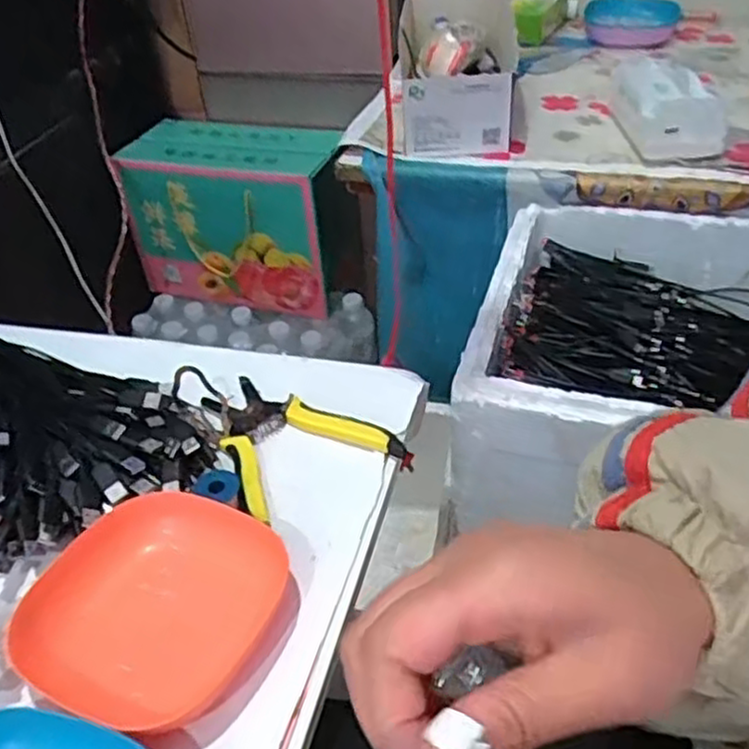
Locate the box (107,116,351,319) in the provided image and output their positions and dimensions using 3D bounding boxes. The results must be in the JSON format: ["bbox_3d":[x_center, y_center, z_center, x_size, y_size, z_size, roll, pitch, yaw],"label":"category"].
[{"bbox_3d":[-0.204,-0.255,1.172,0.319,0.237,0.159,9,42,15],"label":"box"}]

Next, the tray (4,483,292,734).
[{"bbox_3d":[-0.125,0.132,0.426,0.138,0.026,0.132,18,45,24],"label":"tray"}]

